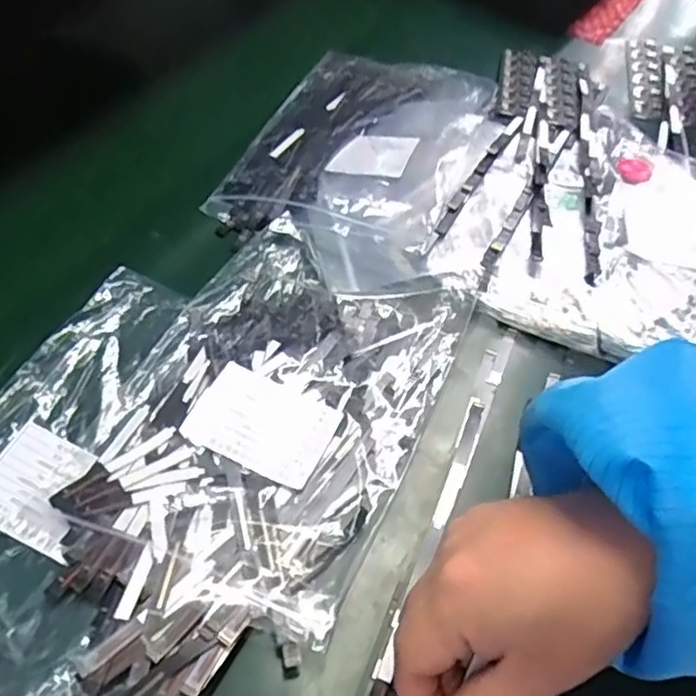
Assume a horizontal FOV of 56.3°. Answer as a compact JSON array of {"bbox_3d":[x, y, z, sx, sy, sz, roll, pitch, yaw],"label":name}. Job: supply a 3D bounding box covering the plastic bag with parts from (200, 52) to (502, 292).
[{"bbox_3d":[0.012,-0.150,0.481,0.164,0.019,0.261,15,52,13],"label":"plastic bag with parts"}]

